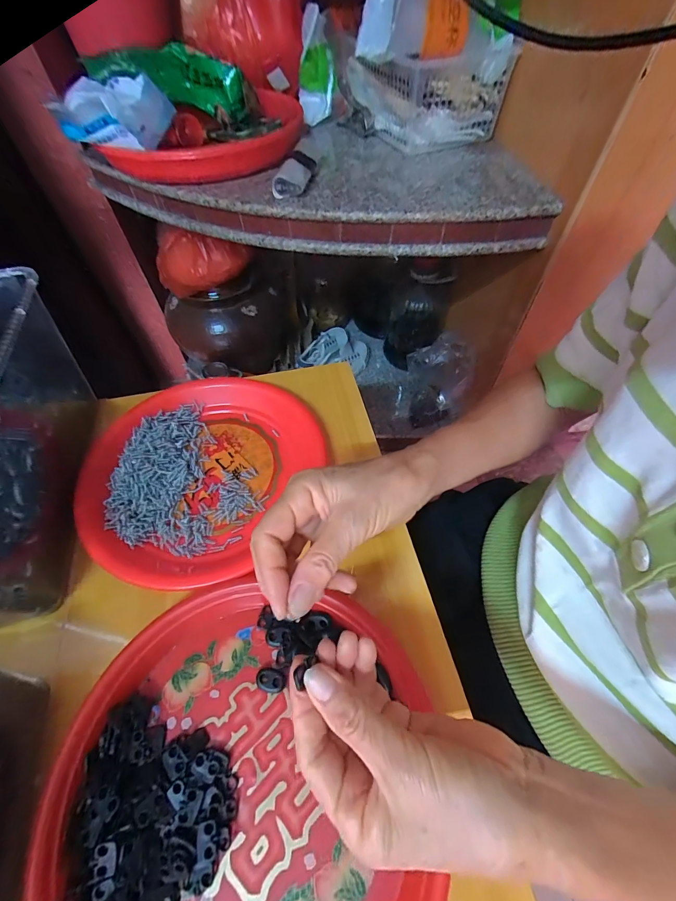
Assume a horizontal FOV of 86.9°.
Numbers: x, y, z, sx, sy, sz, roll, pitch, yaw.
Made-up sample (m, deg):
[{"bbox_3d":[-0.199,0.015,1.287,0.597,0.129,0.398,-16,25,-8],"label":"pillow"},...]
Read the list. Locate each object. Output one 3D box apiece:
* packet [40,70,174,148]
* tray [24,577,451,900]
[{"bbox_3d":[-0.317,-0.474,0.500,0.134,0.065,0.090,17,58,12],"label":"packet"},{"bbox_3d":[-0.063,0.213,0.230,0.233,0.027,0.229,0,56,1],"label":"tray"}]

